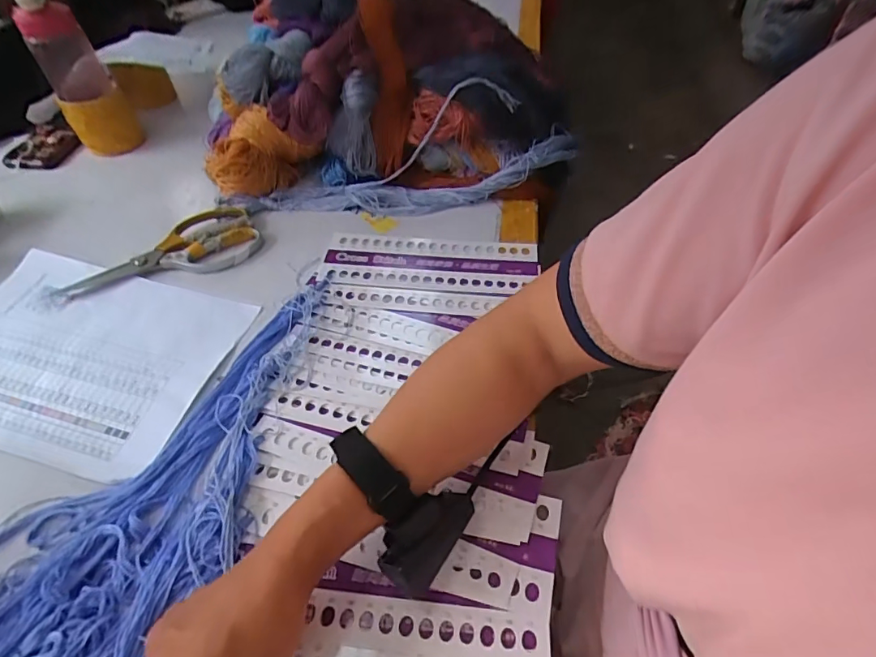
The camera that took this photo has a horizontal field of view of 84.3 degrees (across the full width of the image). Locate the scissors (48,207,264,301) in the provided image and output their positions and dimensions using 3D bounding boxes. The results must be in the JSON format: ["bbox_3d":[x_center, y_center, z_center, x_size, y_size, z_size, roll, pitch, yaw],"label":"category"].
[{"bbox_3d":[-0.323,-0.089,0.562,0.223,0.017,0.099,-17,51,-12],"label":"scissors"}]

